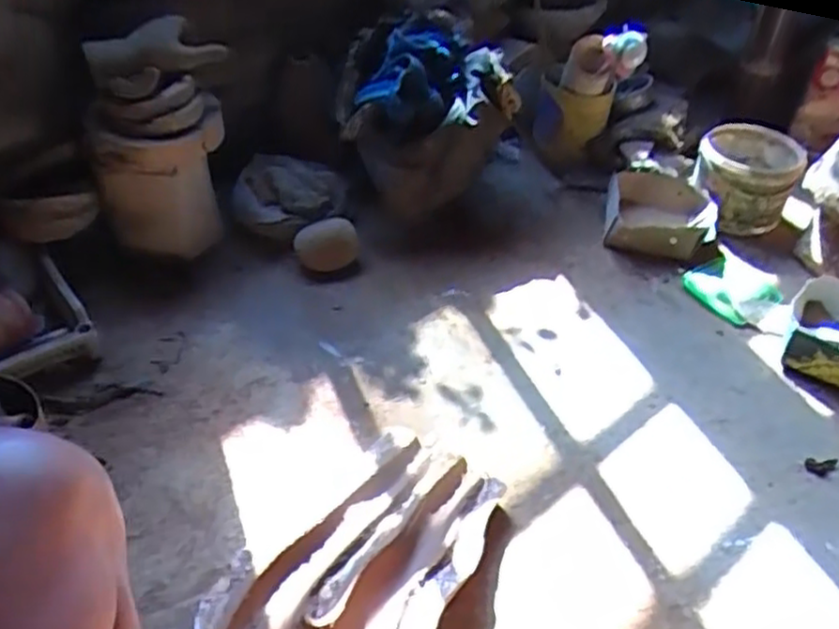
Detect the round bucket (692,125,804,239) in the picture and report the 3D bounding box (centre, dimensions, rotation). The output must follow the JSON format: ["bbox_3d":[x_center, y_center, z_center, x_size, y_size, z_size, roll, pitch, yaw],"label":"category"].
[{"bbox_3d":[0.579,-0.234,1.296,0.170,0.123,0.201,17,46,18],"label":"round bucket"}]

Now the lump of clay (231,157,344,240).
[{"bbox_3d":[-0.219,-0.202,1.240,0.171,0.111,0.122,11,42,9],"label":"lump of clay"}]

